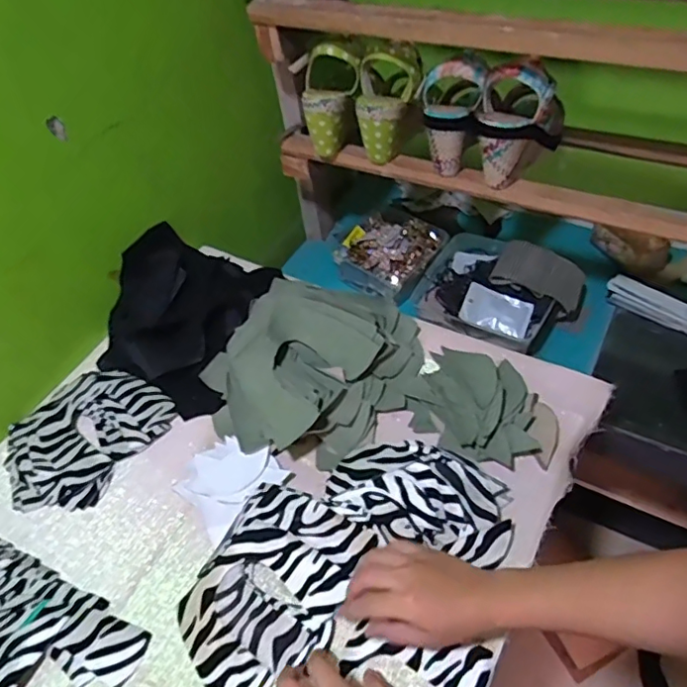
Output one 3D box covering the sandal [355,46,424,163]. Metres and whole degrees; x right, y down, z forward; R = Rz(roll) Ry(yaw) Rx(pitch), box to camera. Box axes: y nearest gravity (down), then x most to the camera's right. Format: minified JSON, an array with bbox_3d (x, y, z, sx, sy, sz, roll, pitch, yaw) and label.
[{"bbox_3d":[0.061,-0.327,0.758,0.082,0.128,0.093,3,50,9],"label":"sandal"}]

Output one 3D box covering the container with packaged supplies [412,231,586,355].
[{"bbox_3d":[0.239,-0.082,0.879,0.232,0.076,0.197,26,57,26],"label":"container with packaged supplies"}]

